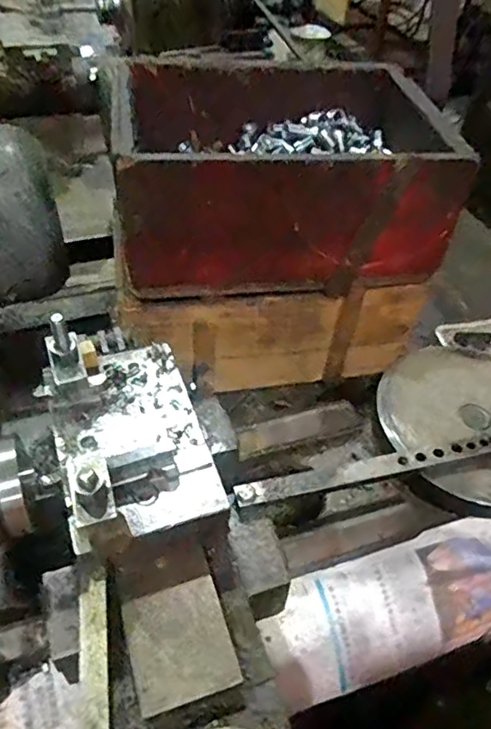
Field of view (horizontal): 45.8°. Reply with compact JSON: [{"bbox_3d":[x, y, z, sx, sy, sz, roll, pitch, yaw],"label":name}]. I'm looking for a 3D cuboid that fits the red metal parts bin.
[{"bbox_3d":[0.029,-0.216,0.657,0.343,0.152,0.245,-7,47,-11],"label":"red metal parts bin"}]

